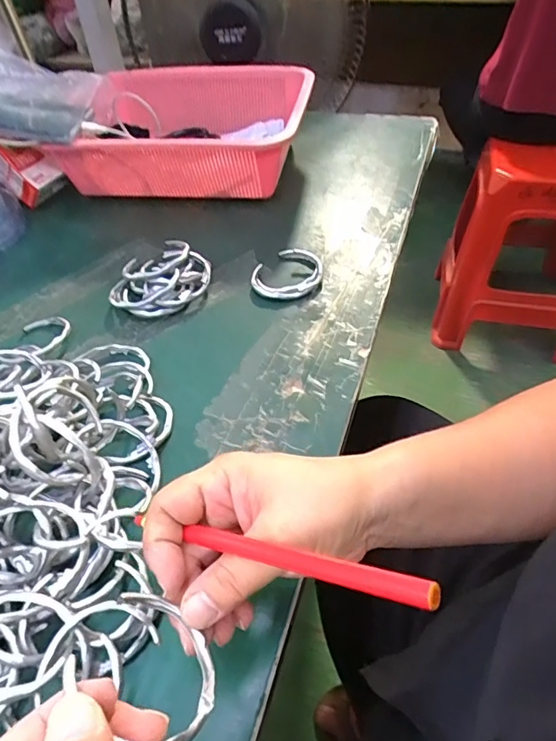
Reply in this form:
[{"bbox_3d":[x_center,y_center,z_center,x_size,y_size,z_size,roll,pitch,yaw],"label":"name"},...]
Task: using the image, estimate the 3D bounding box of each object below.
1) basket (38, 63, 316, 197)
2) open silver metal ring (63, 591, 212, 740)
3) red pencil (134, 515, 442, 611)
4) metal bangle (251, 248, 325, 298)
[{"bbox_3d":[-0.099,-0.279,0.593,0.273,0.094,0.204,1,48,7],"label":"basket"},{"bbox_3d":[-0.050,0.112,0.193,0.053,0.057,0.004,41,101,17],"label":"open silver metal ring"},{"bbox_3d":[-0.010,0.076,0.211,0.159,0.006,0.008,-2,42,39],"label":"red pencil"},{"bbox_3d":[0.009,-0.092,0.471,0.064,0.010,0.070,1,48,7],"label":"metal bangle"}]

